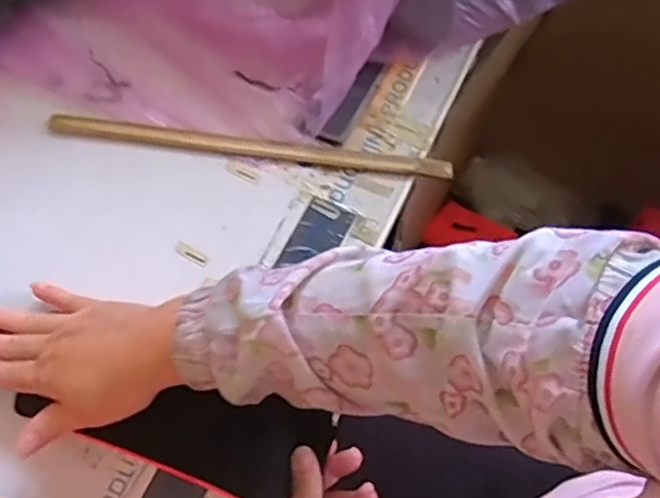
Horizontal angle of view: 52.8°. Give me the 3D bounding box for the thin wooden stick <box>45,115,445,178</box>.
[{"bbox_3d":[-0.067,-0.088,0.557,0.334,0.011,0.019,7,69,2],"label":"thin wooden stick"}]

